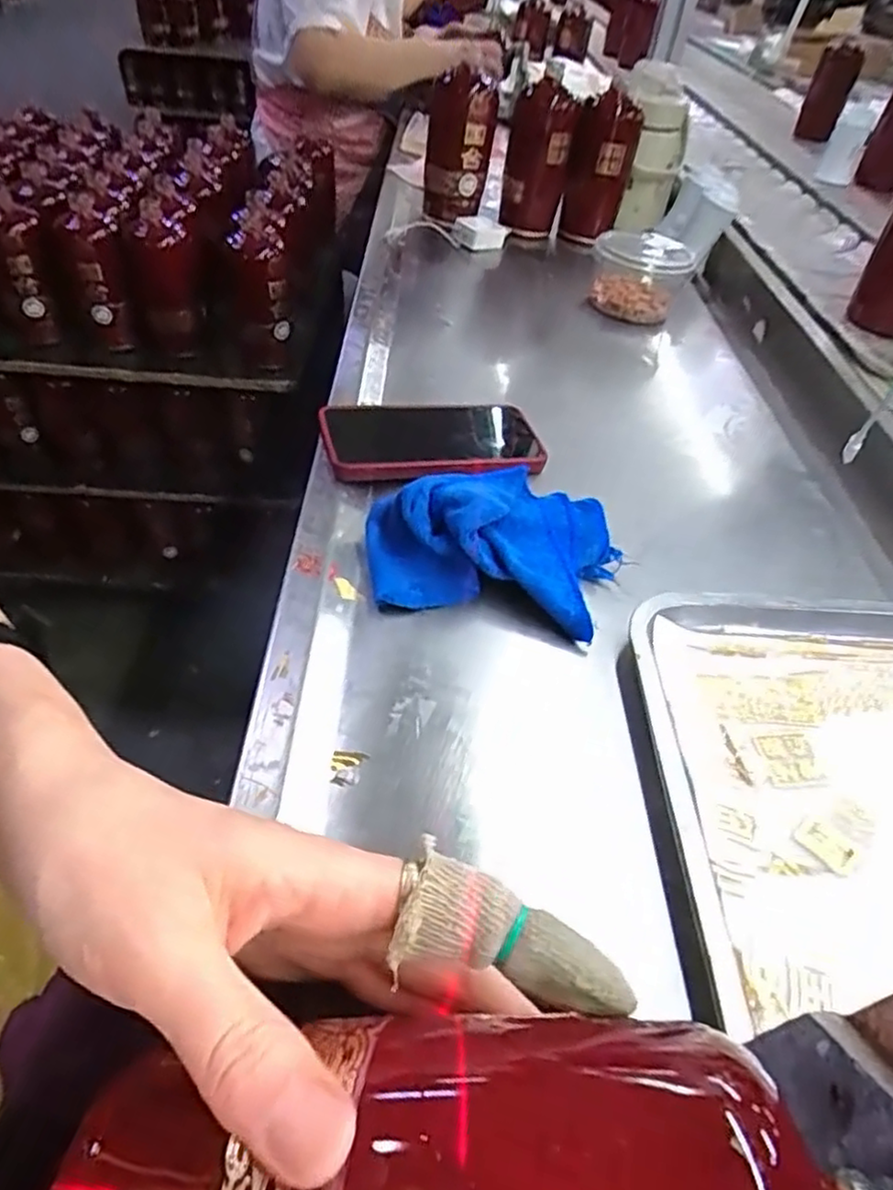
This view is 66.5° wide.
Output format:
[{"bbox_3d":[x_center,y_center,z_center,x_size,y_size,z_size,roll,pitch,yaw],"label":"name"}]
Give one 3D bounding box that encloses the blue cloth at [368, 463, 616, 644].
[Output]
[{"bbox_3d":[0.031,-0.043,0.432,0.162,0.049,0.118,10,46,3],"label":"blue cloth"}]

